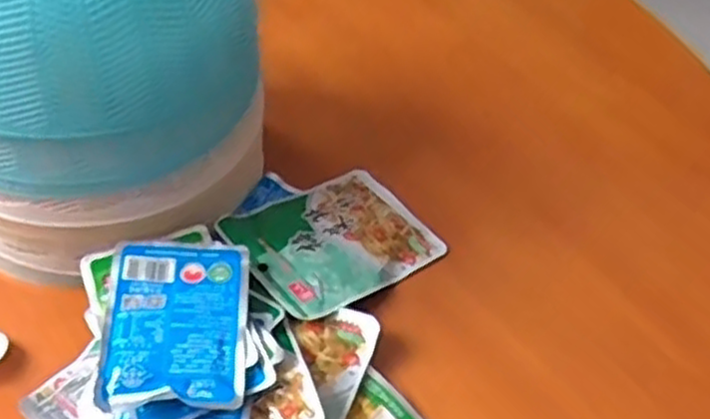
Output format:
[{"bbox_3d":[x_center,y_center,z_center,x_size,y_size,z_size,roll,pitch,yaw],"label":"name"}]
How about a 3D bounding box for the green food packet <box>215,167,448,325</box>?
[{"bbox_3d":[-0.015,0.021,0.589,0.148,0.009,0.108,-22,53,-36],"label":"green food packet"}]

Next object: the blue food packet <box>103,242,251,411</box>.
[{"bbox_3d":[-0.112,0.069,0.490,0.085,0.009,0.122,-1,49,-6],"label":"blue food packet"}]

